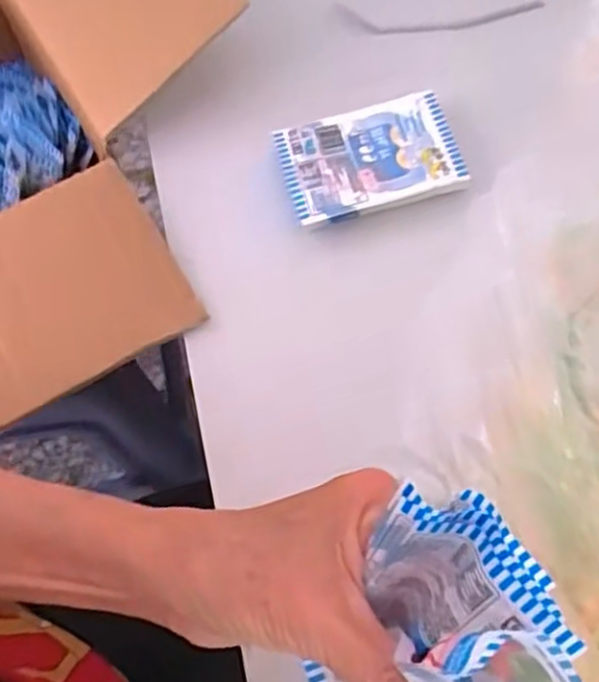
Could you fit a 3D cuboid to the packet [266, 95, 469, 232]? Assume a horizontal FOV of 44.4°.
[{"bbox_3d":[0.042,-0.110,0.441,0.104,0.016,0.066,-14,67,-8],"label":"packet"}]

